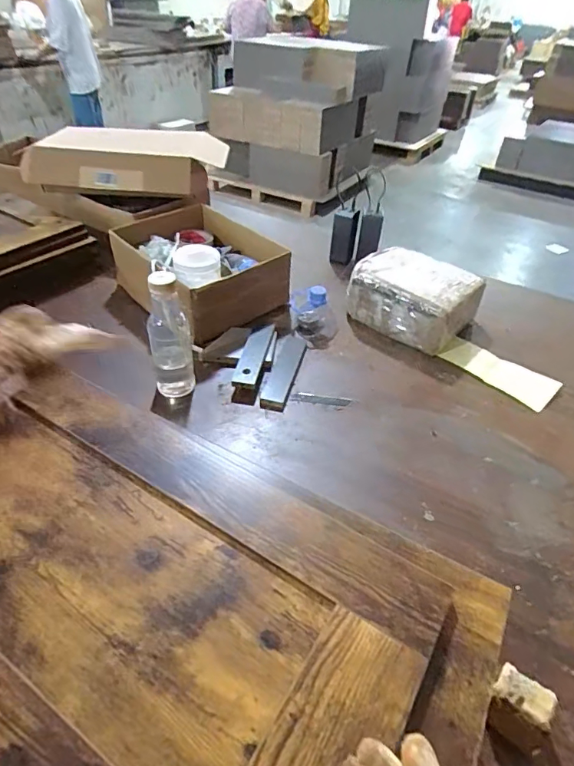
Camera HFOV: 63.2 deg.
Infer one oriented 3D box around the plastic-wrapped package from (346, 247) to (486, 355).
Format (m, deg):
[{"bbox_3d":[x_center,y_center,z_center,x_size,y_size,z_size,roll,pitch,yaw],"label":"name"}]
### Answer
[{"bbox_3d":[0.253,-0.177,0.968,0.242,0.098,0.183,26,46,23],"label":"plastic-wrapped package"}]

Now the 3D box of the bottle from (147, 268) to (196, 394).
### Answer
[{"bbox_3d":[-0.181,-0.071,0.720,0.061,0.203,0.050,-10,42,-16],"label":"bottle"}]

